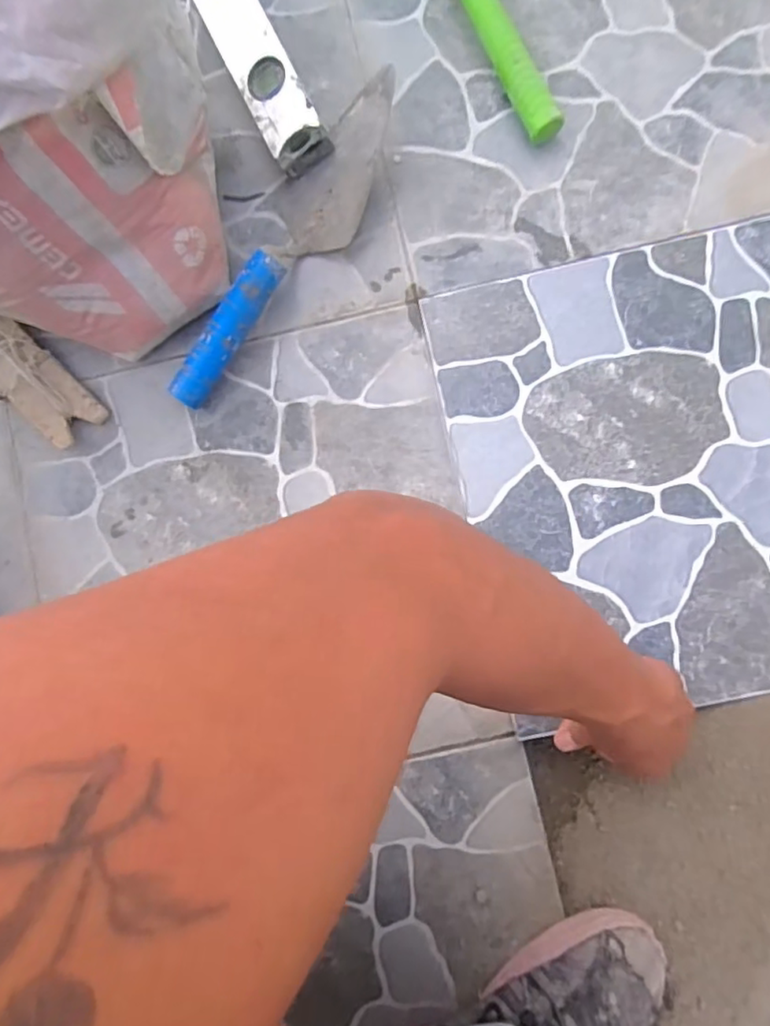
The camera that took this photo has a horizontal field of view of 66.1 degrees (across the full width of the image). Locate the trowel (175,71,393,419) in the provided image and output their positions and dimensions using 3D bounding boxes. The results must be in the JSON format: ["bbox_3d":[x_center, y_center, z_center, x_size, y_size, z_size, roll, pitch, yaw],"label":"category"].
[{"bbox_3d":[-0.084,-0.234,0.522,0.083,0.056,0.308,26,87,7],"label":"trowel"}]

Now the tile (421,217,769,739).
[{"bbox_3d":[0.263,-0.044,0.508,0.382,0.007,0.389,-12,84,4],"label":"tile"}]

